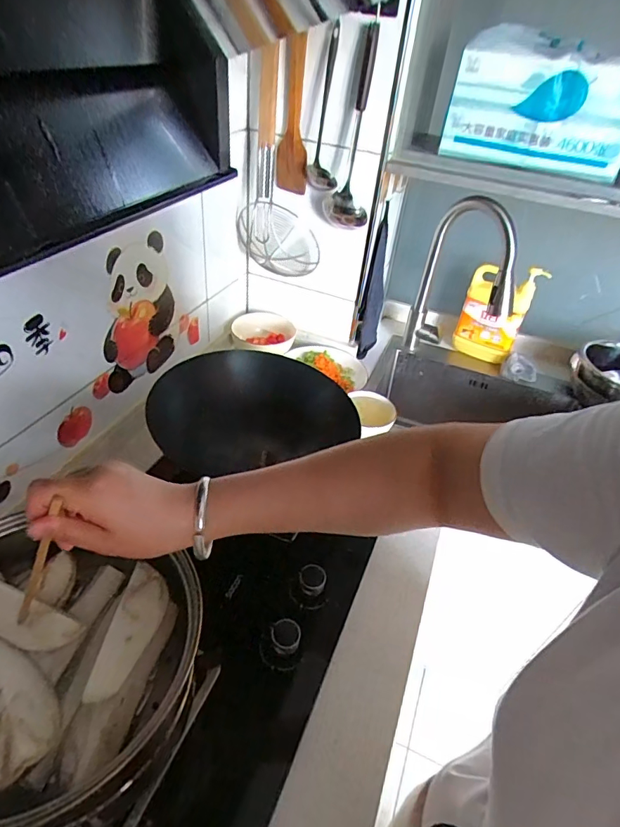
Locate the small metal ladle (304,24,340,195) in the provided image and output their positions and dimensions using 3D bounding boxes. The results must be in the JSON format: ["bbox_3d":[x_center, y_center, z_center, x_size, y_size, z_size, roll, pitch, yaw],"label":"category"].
[{"bbox_3d":[0.032,-0.562,0.879,0.060,0.257,0.054,4,39,-4],"label":"small metal ladle"}]

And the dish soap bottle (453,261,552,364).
[{"bbox_3d":[0.478,-0.260,1.200,0.163,0.228,0.083,15,40,10],"label":"dish soap bottle"}]

